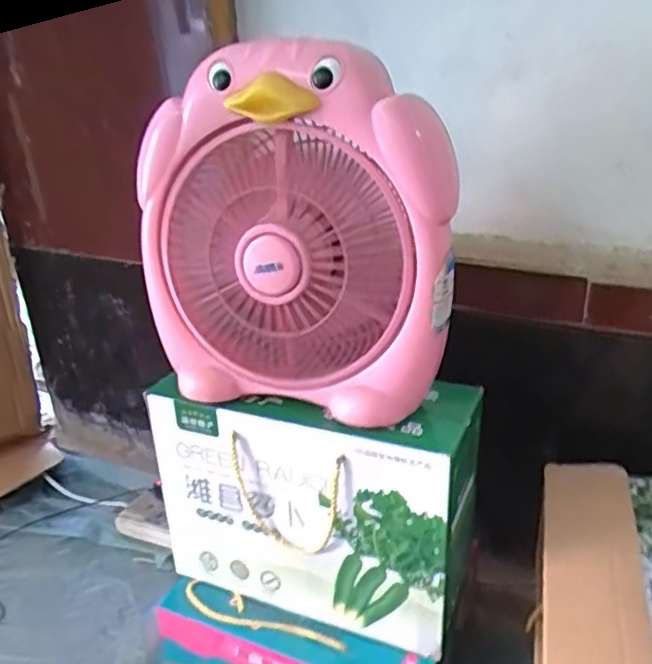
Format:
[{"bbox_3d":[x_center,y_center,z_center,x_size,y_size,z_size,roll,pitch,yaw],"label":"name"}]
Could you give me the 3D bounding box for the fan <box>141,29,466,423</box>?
[{"bbox_3d":[-0.039,-0.098,0.678,0.323,0.343,0.145,13,31,33],"label":"fan"}]

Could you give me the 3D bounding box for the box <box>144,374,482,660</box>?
[{"bbox_3d":[-0.019,0.190,0.780,0.353,0.261,0.115,7,27,22],"label":"box"}]

